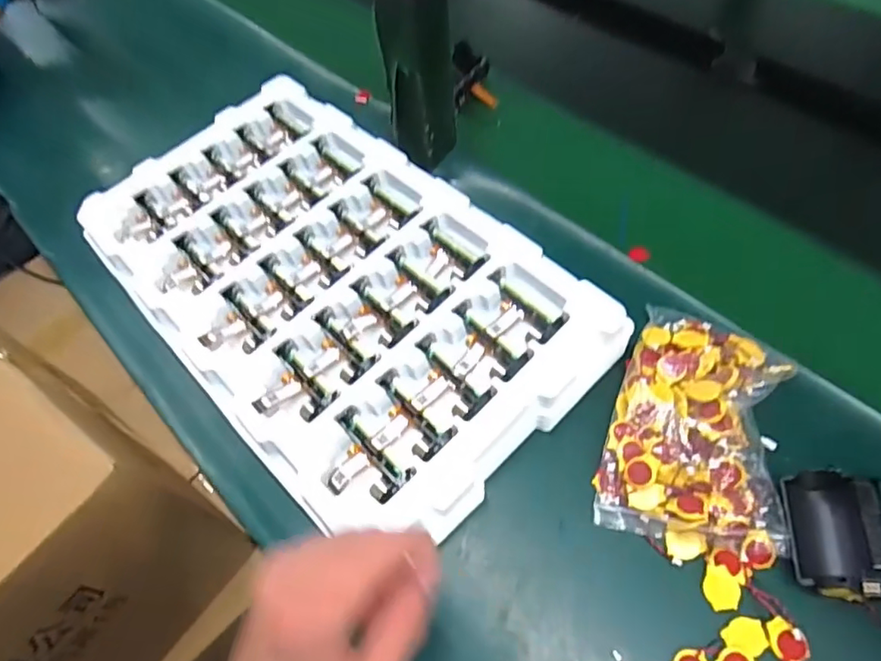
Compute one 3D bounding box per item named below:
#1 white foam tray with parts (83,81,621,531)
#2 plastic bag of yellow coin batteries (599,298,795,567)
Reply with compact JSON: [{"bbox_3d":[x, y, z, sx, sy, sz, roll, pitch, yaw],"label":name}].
[{"bbox_3d":[-0.094,-0.043,0.463,0.248,0.051,0.426,-41,64,-18],"label":"white foam tray with parts"},{"bbox_3d":[0.177,0.064,0.385,0.118,0.035,0.169,10,59,12],"label":"plastic bag of yellow coin batteries"}]

